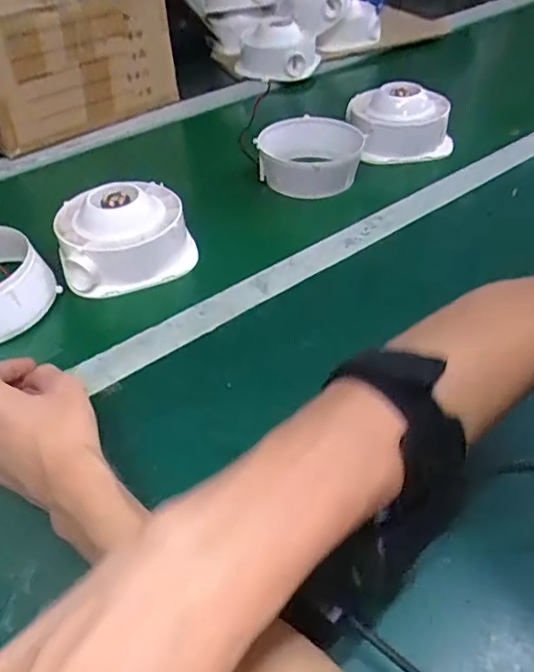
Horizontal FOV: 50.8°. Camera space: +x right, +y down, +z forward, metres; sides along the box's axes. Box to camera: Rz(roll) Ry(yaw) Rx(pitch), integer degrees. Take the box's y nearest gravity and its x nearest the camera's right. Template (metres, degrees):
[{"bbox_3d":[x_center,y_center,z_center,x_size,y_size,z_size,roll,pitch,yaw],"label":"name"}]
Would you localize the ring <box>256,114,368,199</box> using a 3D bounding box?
[{"bbox_3d":[0.053,-0.228,0.705,0.117,0.049,0.133,8,45,11],"label":"ring"}]

